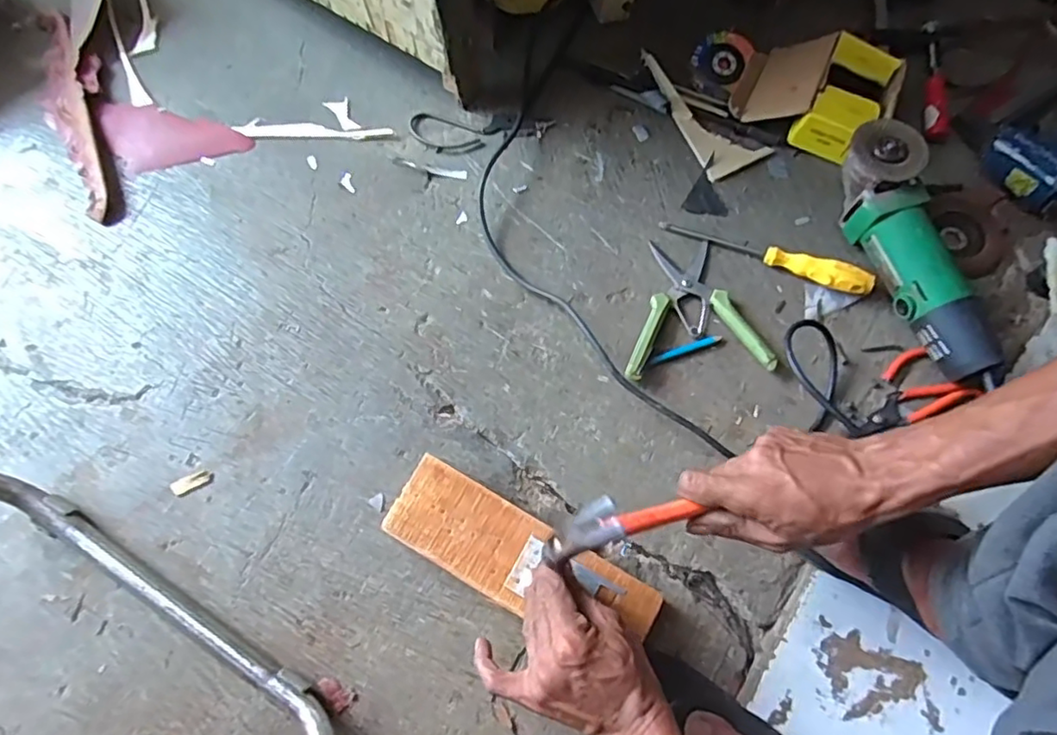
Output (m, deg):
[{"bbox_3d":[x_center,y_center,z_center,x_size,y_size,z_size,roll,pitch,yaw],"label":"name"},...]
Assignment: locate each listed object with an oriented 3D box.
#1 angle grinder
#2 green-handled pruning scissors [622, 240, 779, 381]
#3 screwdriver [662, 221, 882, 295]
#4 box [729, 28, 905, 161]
[{"bbox_3d":[0.387,-0.113,0.613,0.071,0.084,0.264,-15,72,-5],"label":"angle grinder"},{"bbox_3d":[0.161,-0.063,0.629,0.142,0.019,0.148,-7,71,-2],"label":"green-handled pruning scissors"},{"bbox_3d":[0.252,-0.123,0.650,0.222,0.024,0.026,22,73,7],"label":"screwdriver"},{"bbox_3d":[0.323,-0.312,0.689,0.162,0.061,0.120,27,73,9],"label":"box"}]

